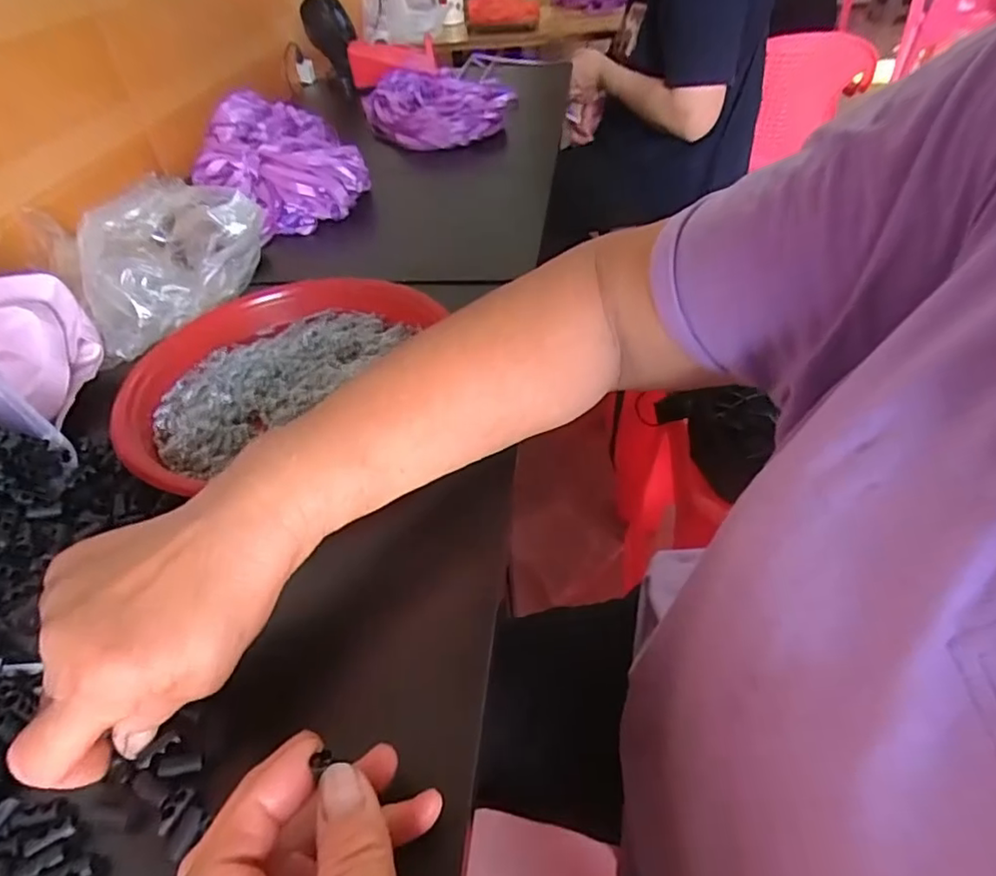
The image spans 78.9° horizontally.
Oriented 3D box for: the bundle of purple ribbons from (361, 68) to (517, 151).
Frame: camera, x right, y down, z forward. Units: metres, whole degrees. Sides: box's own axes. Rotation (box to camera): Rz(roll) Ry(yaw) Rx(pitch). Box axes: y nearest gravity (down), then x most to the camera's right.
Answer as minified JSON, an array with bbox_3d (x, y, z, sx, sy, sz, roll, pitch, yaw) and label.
[{"bbox_3d":[-0.096,-0.493,0.905,0.229,0.054,0.257,-5,44,1],"label":"bundle of purple ribbons"}]

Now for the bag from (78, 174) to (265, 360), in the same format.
[{"bbox_3d":[-0.269,-0.146,0.503,0.095,0.087,0.172,3,44,9],"label":"bag"}]

